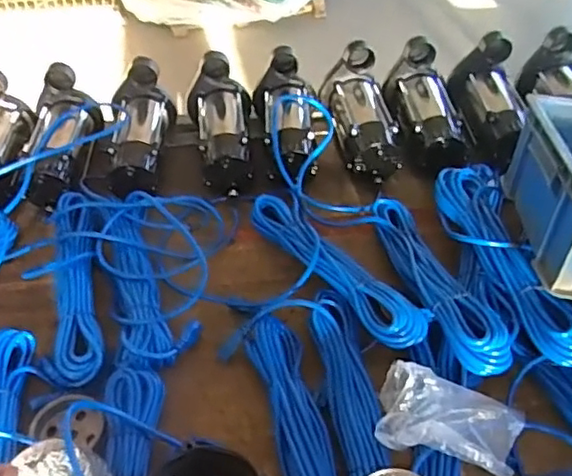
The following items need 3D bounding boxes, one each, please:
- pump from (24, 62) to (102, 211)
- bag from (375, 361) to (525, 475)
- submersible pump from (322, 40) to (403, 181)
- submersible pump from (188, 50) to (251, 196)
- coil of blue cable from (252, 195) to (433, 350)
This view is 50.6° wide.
[{"bbox_3d":[-0.400,-0.178,1.074,0.116,0.130,0.249,-8,45,-5],"label":"pump"},{"bbox_3d":[0.186,0.209,0.689,0.161,0.069,0.102,10,47,13],"label":"bag"},{"bbox_3d":[0.139,-0.231,1.098,0.106,0.120,0.247,-8,45,-5],"label":"submersible pump"},{"bbox_3d":[-0.116,-0.210,1.085,0.112,0.114,0.255,-7,45,-4],"label":"submersible pump"},{"bbox_3d":[0.057,0.039,0.875,0.082,0.056,0.349,-32,52,-26],"label":"coil of blue cable"}]

